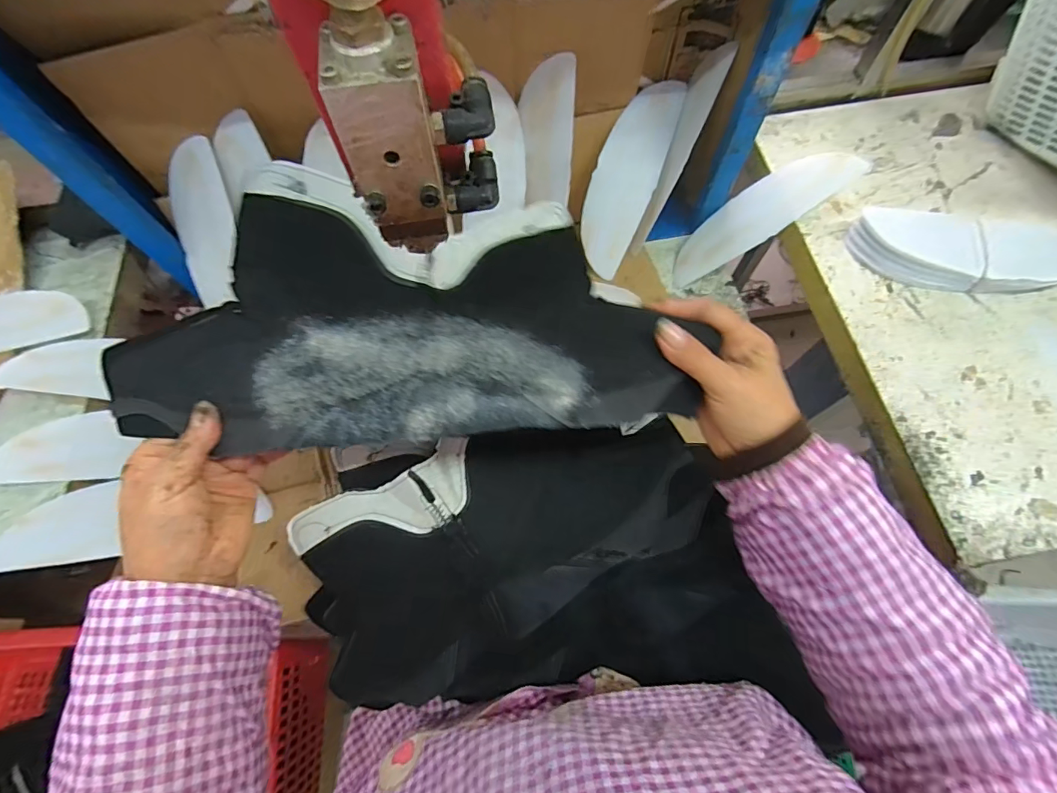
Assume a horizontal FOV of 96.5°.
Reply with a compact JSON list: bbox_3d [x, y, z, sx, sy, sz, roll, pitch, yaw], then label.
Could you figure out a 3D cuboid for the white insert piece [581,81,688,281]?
[{"bbox_3d":[0.113,-0.249,0.547,0.074,0.007,0.208,15,109,-6],"label":"white insert piece"}]

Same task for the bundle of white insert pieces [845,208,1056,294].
[{"bbox_3d":[0.459,-0.147,0.488,0.231,0.032,0.085,7,68,4],"label":"bundle of white insert pieces"}]

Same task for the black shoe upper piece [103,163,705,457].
[{"bbox_3d":[-0.086,-0.065,0.332,0.374,0.062,0.193,-5,70,0],"label":"black shoe upper piece"}]

